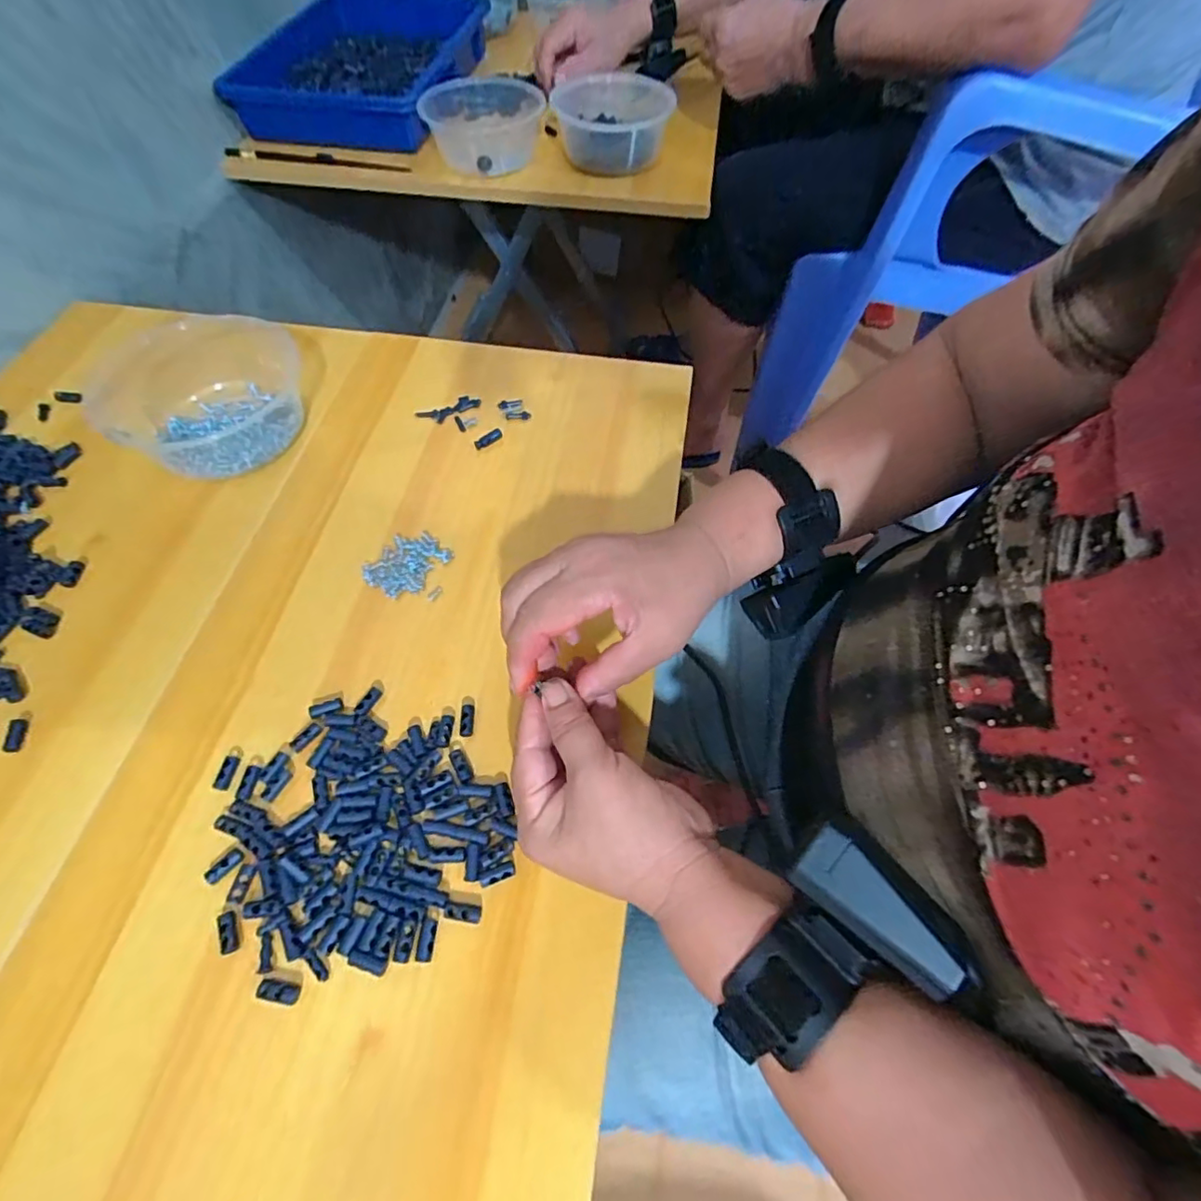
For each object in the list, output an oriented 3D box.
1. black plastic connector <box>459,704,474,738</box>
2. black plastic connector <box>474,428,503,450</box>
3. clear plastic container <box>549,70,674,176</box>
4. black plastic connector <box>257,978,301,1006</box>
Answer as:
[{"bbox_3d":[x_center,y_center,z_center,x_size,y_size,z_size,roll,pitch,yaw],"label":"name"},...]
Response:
[{"bbox_3d":[-0.078,0.070,0.340,0.007,0.004,0.019,0,61,-3],"label":"black plastic connector"},{"bbox_3d":[-0.086,-0.123,0.444,0.023,0.005,0.009,-33,67,-19],"label":"black plastic connector"},{"bbox_3d":[0.018,-0.534,0.661,0.129,0.055,0.104,-10,61,-9],"label":"clear plastic container"},{"bbox_3d":[-0.150,0.182,0.271,0.019,0.005,0.008,10,61,3],"label":"black plastic connector"}]

